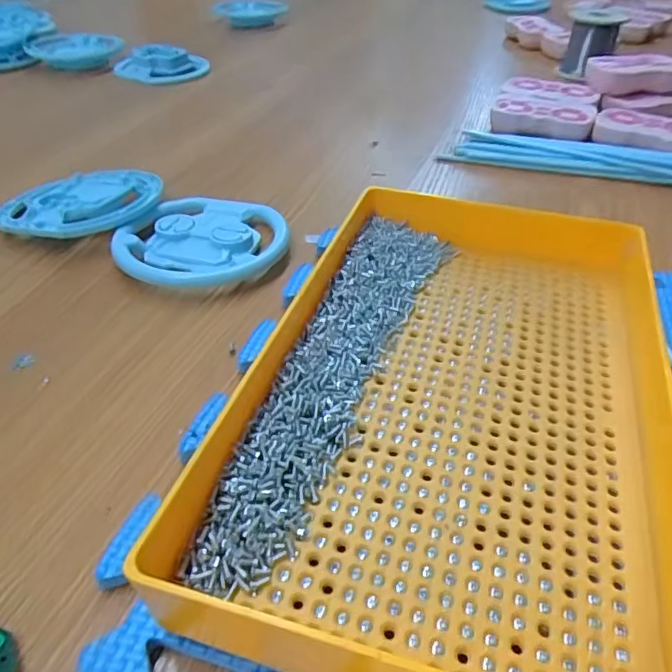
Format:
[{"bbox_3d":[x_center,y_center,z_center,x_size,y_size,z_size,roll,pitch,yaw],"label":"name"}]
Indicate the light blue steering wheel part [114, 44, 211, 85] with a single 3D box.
[{"bbox_3d":[-0.194,-0.302,0.639,0.098,0.030,0.064,-12,42,-12],"label":"light blue steering wheel part"}]

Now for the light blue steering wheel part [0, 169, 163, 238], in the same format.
[{"bbox_3d":[-0.170,-0.089,0.379,0.100,0.010,0.090,3,40,2],"label":"light blue steering wheel part"}]

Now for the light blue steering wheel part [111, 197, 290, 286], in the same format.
[{"bbox_3d":[-0.080,-0.057,0.351,0.095,0.015,0.099,1,40,-1],"label":"light blue steering wheel part"}]

